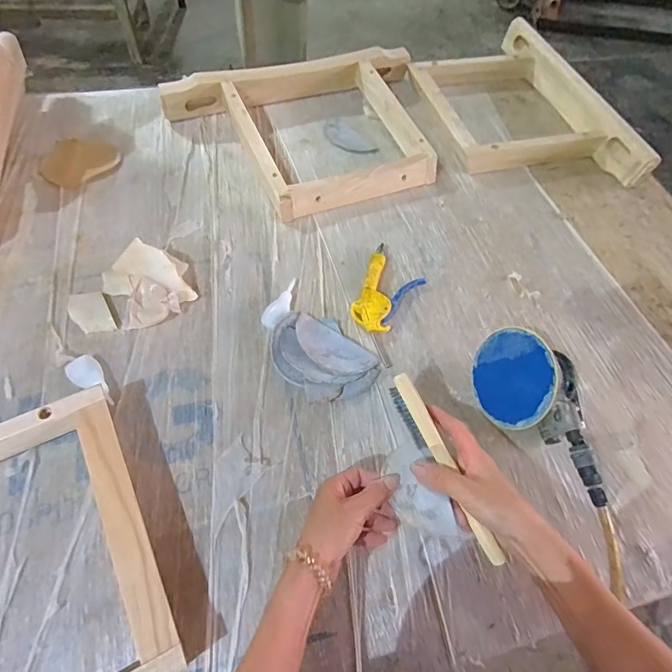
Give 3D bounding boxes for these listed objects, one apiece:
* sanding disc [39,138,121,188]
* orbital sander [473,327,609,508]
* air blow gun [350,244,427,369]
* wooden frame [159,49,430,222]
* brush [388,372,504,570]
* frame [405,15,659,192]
[{"bbox_3d":[-0.433,-0.294,0.743,0.105,0.006,0.117,40,64,18],"label":"sanding disc"},{"bbox_3d":[0.251,0.086,0.514,0.108,0.101,0.212,-12,61,-11],"label":"orbital sander"},{"bbox_3d":[0.071,-0.049,0.626,0.081,0.021,0.185,18,59,6],"label":"air blow gun"},{"bbox_3d":[-0.026,-0.361,0.775,0.470,0.072,0.315,-18,62,-15],"label":"wooden frame"},{"bbox_3d":[0.108,0.129,0.448,0.023,0.019,0.197,-20,66,-16],"label":"brush"},{"bbox_3d":[0.338,-0.432,0.849,0.297,0.078,0.454,-17,62,-14],"label":"frame"}]

